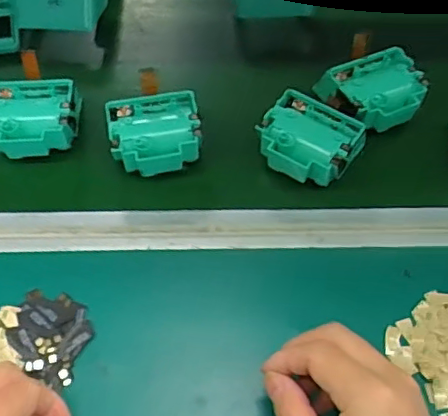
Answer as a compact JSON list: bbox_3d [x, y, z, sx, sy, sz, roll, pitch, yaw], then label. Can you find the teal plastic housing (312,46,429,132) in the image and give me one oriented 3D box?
[{"bbox_3d":[0.127,-0.096,0.507,0.087,0.038,0.069,-16,62,-5],"label":"teal plastic housing"}]

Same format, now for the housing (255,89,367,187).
[{"bbox_3d":[0.068,-0.054,0.479,0.074,0.036,0.066,33,68,19],"label":"housing"}]

